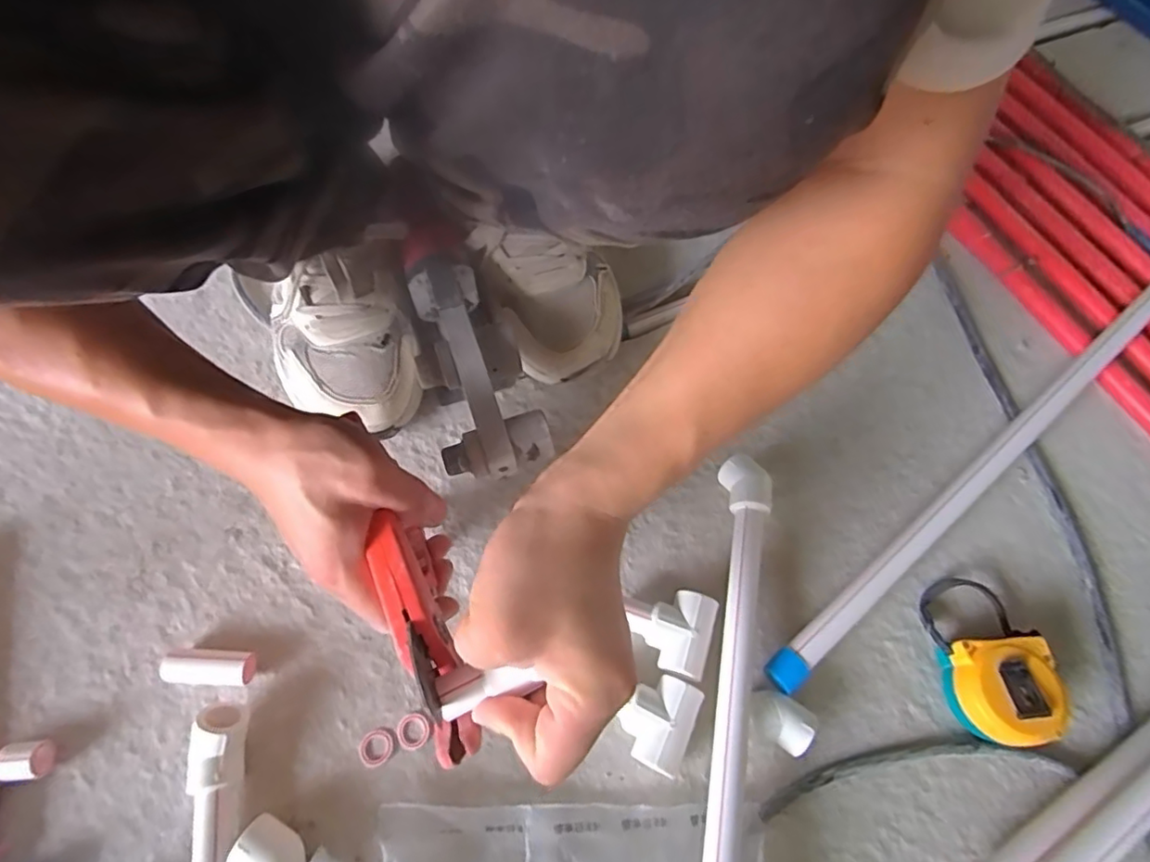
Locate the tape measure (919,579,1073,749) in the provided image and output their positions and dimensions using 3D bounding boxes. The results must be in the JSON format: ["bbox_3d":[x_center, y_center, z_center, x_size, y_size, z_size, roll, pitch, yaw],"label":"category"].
[{"bbox_3d":[0.279,0.151,0.395,0.059,0.040,0.105,0,64,-2],"label":"tape measure"}]

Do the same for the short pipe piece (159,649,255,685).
[{"bbox_3d":[-0.239,0.155,0.386,0.054,0.023,0.021,2,64,-1],"label":"short pipe piece"}]

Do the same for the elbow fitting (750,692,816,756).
[{"bbox_3d":[0.130,0.186,0.377,0.039,0.026,0.029,27,66,11],"label":"elbow fitting"}]

